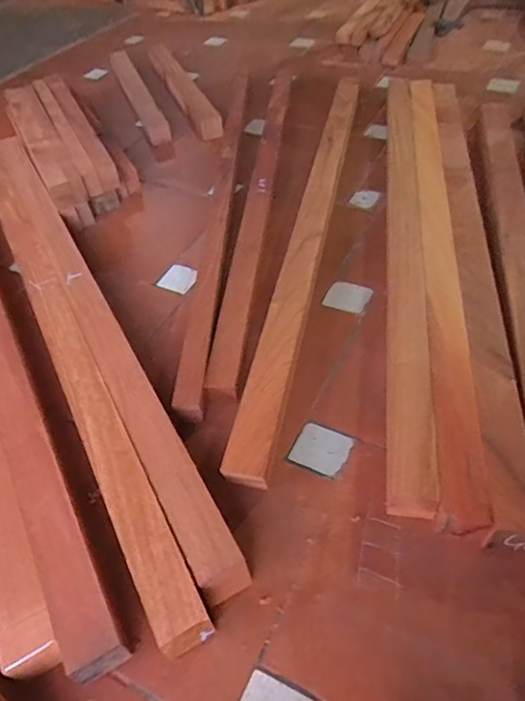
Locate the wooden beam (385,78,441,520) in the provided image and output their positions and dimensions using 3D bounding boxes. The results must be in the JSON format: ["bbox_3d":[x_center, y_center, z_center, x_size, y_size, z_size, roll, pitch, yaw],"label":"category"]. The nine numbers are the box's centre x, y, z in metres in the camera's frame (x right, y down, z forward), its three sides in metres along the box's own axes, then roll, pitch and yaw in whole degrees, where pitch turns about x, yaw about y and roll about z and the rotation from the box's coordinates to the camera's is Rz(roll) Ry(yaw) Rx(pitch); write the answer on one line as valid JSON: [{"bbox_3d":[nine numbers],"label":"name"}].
[{"bbox_3d":[0.268,-0.236,0.955,0.058,0.059,1.100,5,48,9],"label":"wooden beam"}]

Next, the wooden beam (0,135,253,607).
[{"bbox_3d":[-0.305,-0.091,0.876,0.070,0.050,1.096,-25,53,-17],"label":"wooden beam"}]

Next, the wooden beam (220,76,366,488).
[{"bbox_3d":[0.096,-0.231,0.970,0.071,0.058,1.053,9,51,11],"label":"wooden beam"}]

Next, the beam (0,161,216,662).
[{"bbox_3d":[-0.320,-0.022,0.818,0.066,0.051,0.999,-25,53,-17],"label":"beam"}]

